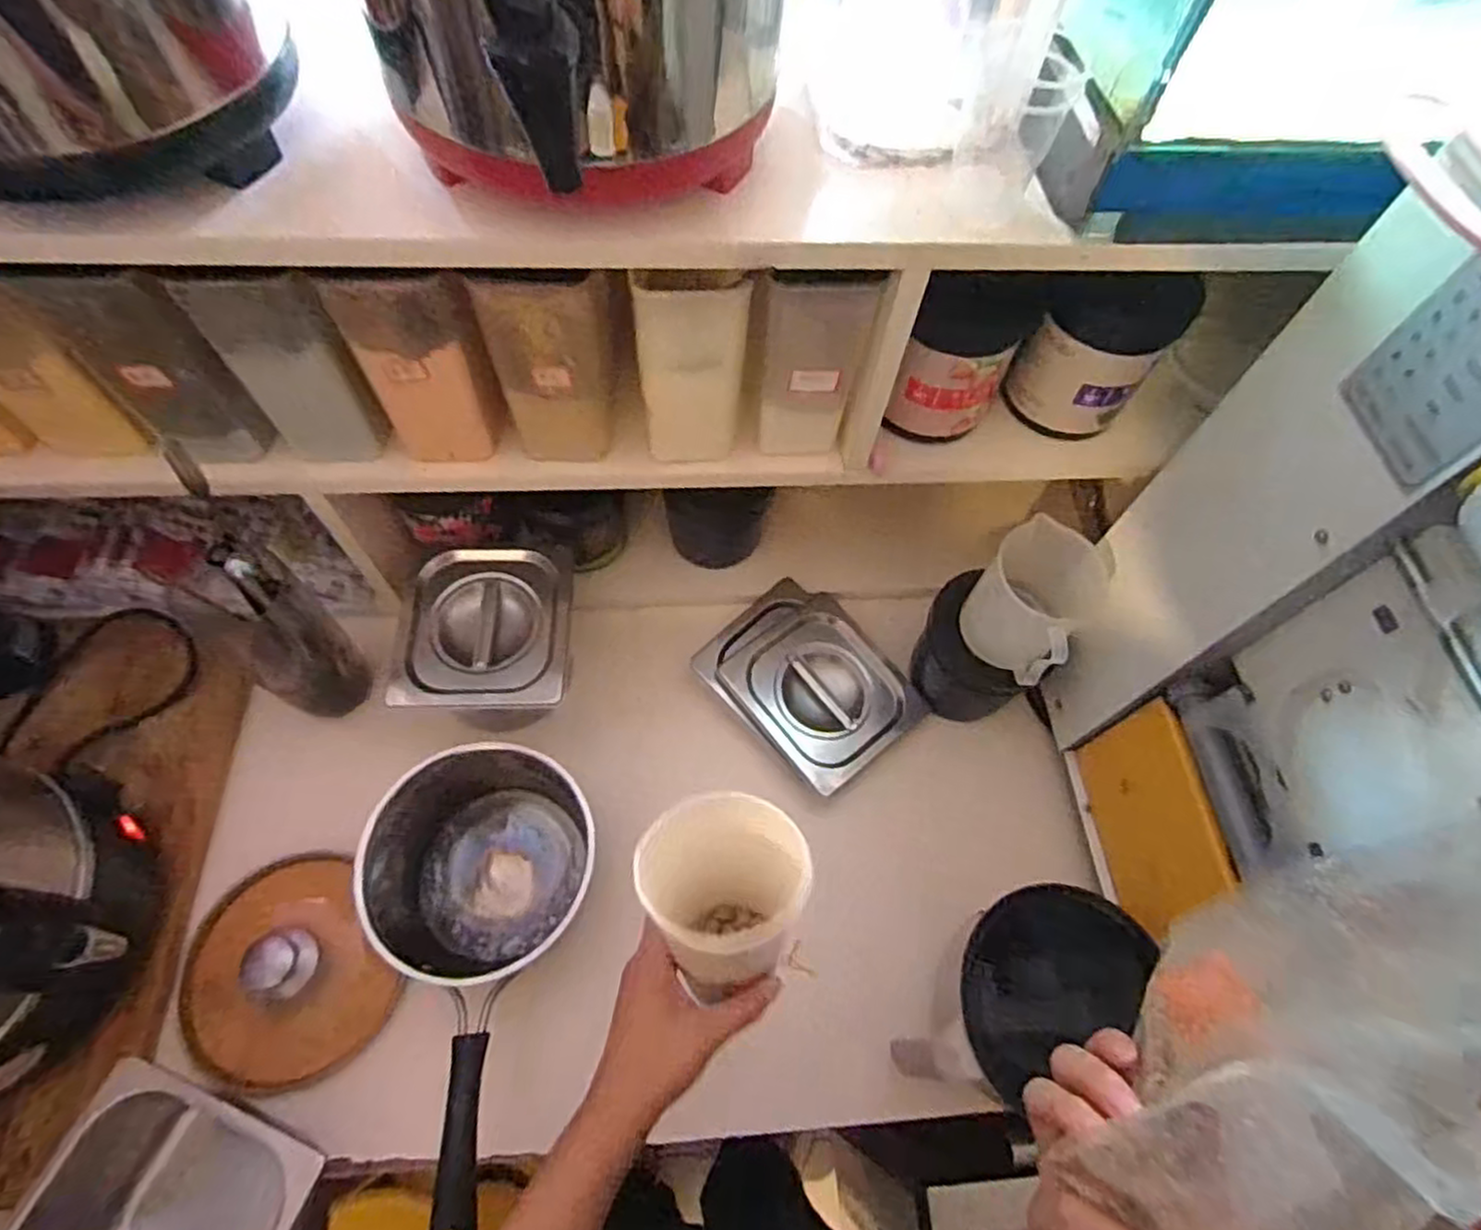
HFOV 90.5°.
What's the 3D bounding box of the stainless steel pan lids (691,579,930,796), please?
[{"bbox_3d":[0.074,0.069,0.771,0.170,0.033,0.205,-39,71,-22],"label":"stainless steel pan lids"}]

